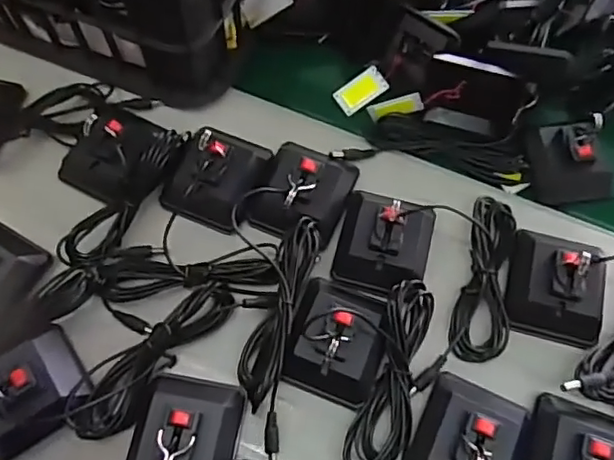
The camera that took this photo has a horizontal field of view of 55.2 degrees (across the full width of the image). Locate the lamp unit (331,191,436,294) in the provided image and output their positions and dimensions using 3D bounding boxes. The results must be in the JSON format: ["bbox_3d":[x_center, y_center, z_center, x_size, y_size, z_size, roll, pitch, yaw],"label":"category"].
[{"bbox_3d":[0.058,0.010,0.429,0.069,0.039,0.082,13,65,5],"label":"lamp unit"}]

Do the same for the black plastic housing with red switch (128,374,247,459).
[{"bbox_3d":[-0.079,0.132,0.372,0.069,0.036,0.078,9,65,3],"label":"black plastic housing with red switch"}]

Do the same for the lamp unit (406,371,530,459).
[{"bbox_3d":[0.107,0.136,0.374,0.067,0.040,0.079,22,66,9],"label":"lamp unit"}]

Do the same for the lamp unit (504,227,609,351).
[{"bbox_3d":[0.182,0.039,0.420,0.065,0.040,0.077,16,66,6],"label":"lamp unit"}]

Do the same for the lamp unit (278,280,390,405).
[{"bbox_3d":[0.022,0.073,0.403,0.065,0.031,0.077,15,66,5],"label":"lamp unit"}]

